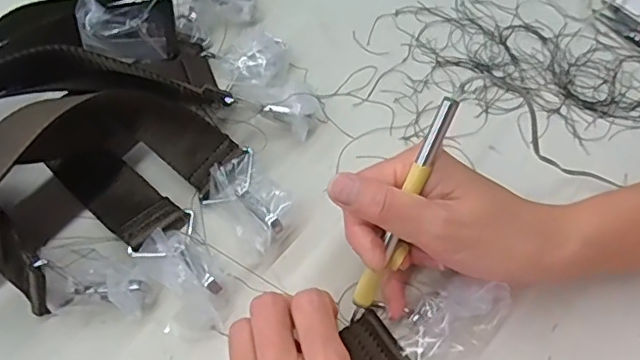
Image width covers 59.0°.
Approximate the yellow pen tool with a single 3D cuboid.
[{"bbox_3d":[0.044,0.014,0.296,0.010,0.007,0.121,27,108,16],"label":"yellow pen tool"}]

